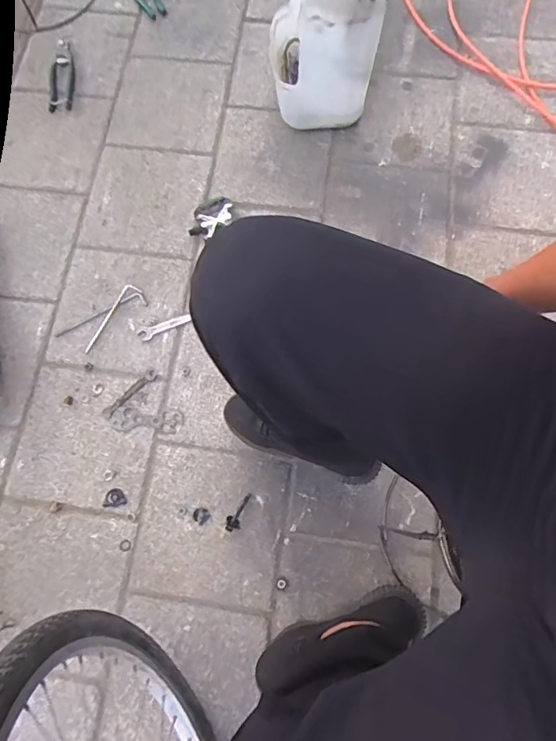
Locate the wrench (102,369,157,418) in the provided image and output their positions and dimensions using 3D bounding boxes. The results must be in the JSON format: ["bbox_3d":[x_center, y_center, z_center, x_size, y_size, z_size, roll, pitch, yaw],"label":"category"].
[{"bbox_3d":[-0.274,0.043,0.873,0.021,0.006,0.121,43,82,11],"label":"wrench"}]

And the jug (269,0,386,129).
[{"bbox_3d":[0.078,-0.656,0.873,0.173,0.346,0.217,-7,74,1],"label":"jug"}]

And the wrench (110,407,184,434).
[{"bbox_3d":[-0.238,0.090,0.860,0.131,0.006,0.043,4,77,3],"label":"wrench"}]

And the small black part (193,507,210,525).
[{"bbox_3d":[-0.133,0.250,0.814,0.028,0.004,0.026,0,77,2],"label":"small black part"}]

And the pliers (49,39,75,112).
[{"bbox_3d":[-0.491,-0.671,1.072,0.058,0.017,0.180,-3,77,1],"label":"pliers"}]

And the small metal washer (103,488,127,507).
[{"bbox_3d":[-0.287,0.223,0.824,0.039,0.004,0.031,-16,77,-2],"label":"small metal washer"}]

